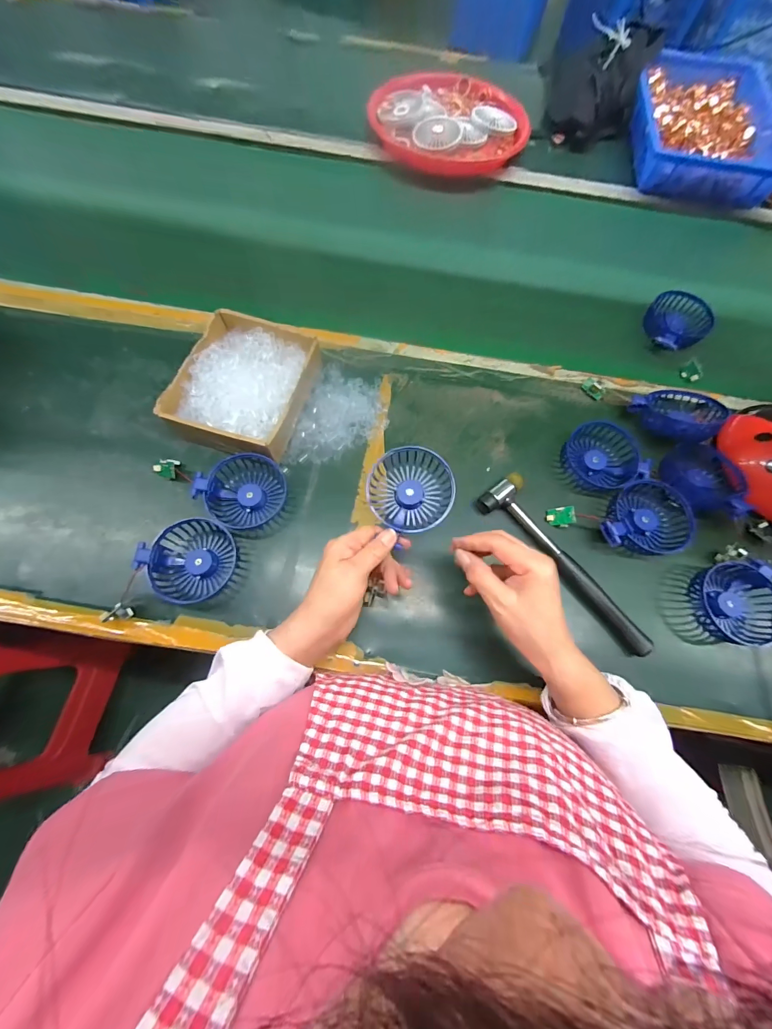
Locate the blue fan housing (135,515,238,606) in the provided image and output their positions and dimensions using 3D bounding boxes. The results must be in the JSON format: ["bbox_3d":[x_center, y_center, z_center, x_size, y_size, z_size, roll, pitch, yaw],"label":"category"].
[{"bbox_3d":[-0.213,0.051,0.400,0.094,0.031,0.086,-38,80,-14],"label":"blue fan housing"}]

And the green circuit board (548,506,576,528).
[{"bbox_3d":[0.214,0.003,0.442,0.031,0.004,0.025,-6,84,34],"label":"green circuit board"}]

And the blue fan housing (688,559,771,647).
[{"bbox_3d":[0.399,0.100,0.411,0.081,0.034,0.091,-6,71,-6],"label":"blue fan housing"}]

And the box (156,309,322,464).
[{"bbox_3d":[-0.177,-0.158,0.462,0.148,0.058,0.176,22,73,2],"label":"box"}]

